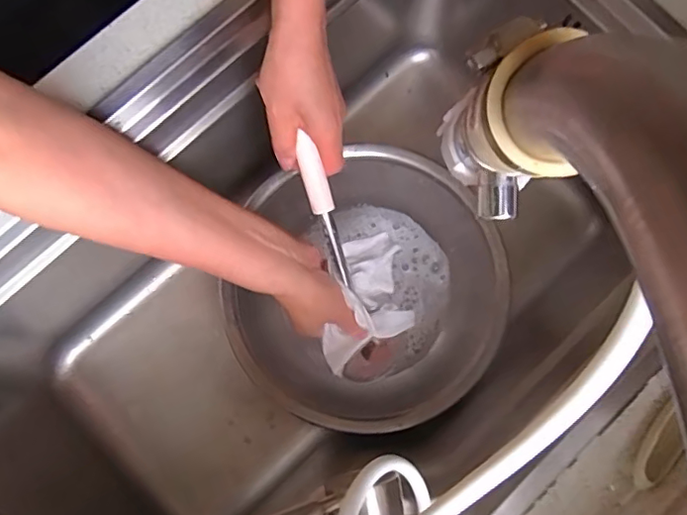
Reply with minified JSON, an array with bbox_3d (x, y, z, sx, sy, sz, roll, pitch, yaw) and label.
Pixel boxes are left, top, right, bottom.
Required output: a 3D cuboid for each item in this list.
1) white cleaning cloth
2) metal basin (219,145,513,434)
[{"bbox_3d":[0.016,0.041,0.521,0.084,0.031,0.112,-12,80,-3],"label":"white cleaning cloth"},{"bbox_3d":[0.025,0.034,0.582,0.258,0.105,0.271,0,80,0],"label":"metal basin"}]

